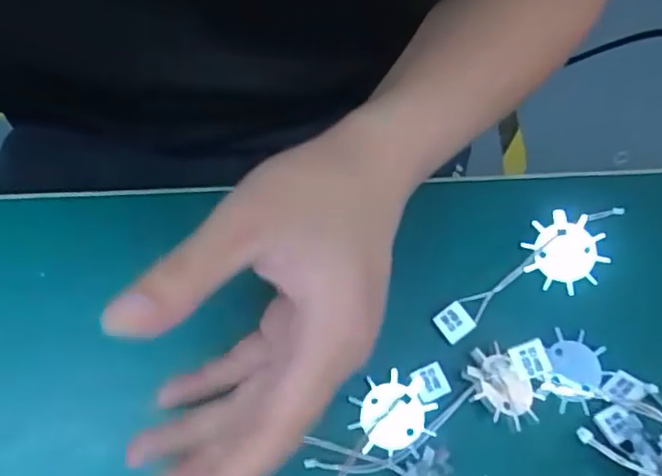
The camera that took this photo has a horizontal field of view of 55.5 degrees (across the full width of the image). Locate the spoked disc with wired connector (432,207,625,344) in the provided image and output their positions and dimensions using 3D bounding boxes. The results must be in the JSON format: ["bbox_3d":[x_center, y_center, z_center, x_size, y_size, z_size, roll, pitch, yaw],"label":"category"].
[{"bbox_3d":[0.100,0.018,0.312,0.104,0.018,0.036,-33,75,-13],"label":"spoked disc with wired connector"}]

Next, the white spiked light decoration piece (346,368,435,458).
[{"bbox_3d":[0.028,0.081,0.292,0.037,0.005,0.036,3,71,-2],"label":"white spiked light decoration piece"}]

